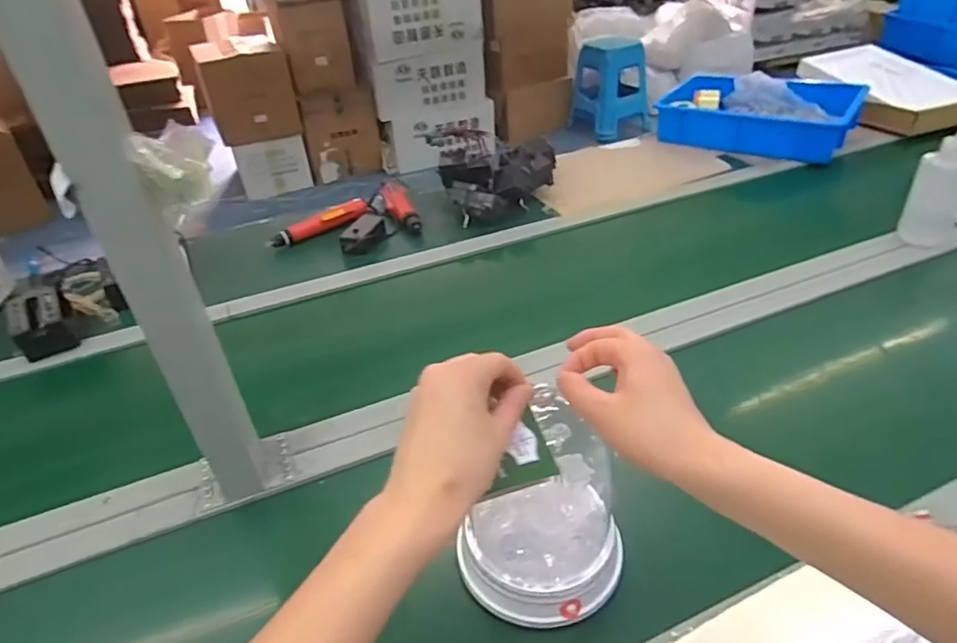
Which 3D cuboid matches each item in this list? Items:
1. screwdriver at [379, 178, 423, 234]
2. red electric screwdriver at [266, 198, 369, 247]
[{"bbox_3d":[-0.161,-0.237,1.184,0.053,0.033,0.202,-13,37,-12],"label":"screwdriver"},{"bbox_3d":[-0.310,-0.193,1.129,0.209,0.035,0.037,-28,42,-29],"label":"red electric screwdriver"}]

